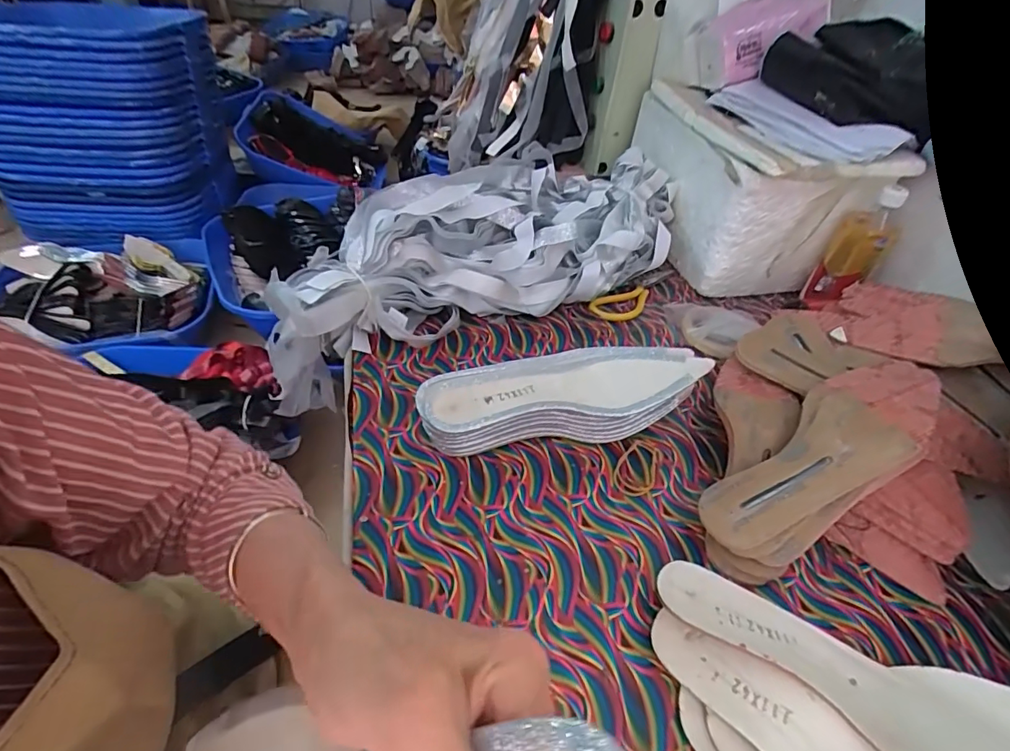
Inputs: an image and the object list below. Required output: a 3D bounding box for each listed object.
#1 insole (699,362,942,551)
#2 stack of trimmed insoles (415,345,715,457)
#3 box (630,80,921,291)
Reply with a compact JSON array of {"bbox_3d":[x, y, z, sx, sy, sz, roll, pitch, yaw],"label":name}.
[{"bbox_3d":[0.296,0.063,0.442,0.274,0.040,0.088,-33,55,-12],"label":"insole"},{"bbox_3d":[0.052,0.021,0.491,0.274,0.089,0.095,-4,45,-11],"label":"stack of trimmed insoles"},{"bbox_3d":[0.369,-0.299,0.779,0.238,0.197,0.360,-5,45,-12],"label":"box"}]

